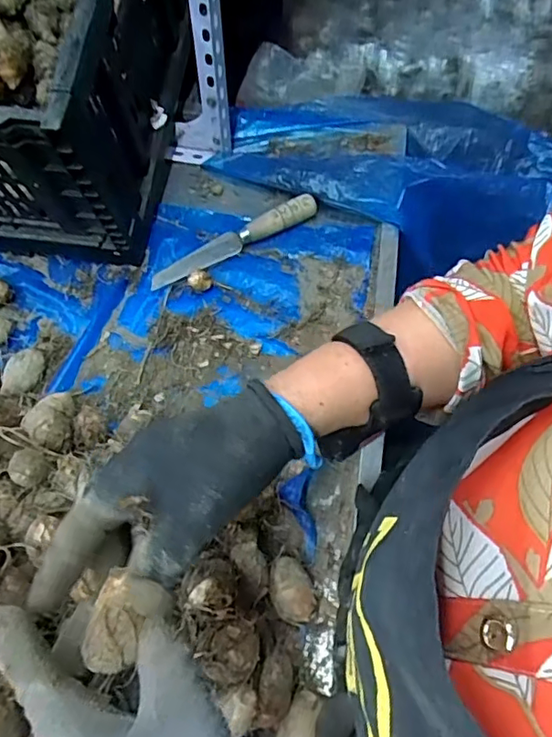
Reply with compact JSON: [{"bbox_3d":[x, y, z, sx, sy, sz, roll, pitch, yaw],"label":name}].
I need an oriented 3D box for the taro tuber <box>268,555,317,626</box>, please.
[{"bbox_3d":[0.012,0.179,0.440,0.032,0.034,0.049,-24,65,-11],"label":"taro tuber"}]

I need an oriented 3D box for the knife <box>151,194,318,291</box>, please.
[{"bbox_3d":[-0.046,-0.145,0.612,0.202,0.024,0.031,-28,66,-13],"label":"knife"}]

